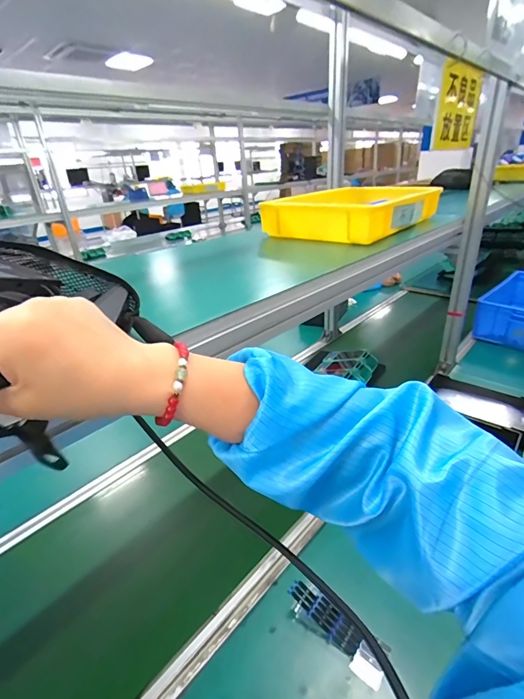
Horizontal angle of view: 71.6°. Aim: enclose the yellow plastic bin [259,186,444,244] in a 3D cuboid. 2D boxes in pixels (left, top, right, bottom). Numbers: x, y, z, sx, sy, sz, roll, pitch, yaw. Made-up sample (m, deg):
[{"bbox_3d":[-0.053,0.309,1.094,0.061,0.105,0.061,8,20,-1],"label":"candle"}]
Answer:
[{"bbox_3d":[0.243,-0.339,0.894,0.263,0.075,0.428,16,31,33],"label":"yellow plastic bin"}]

